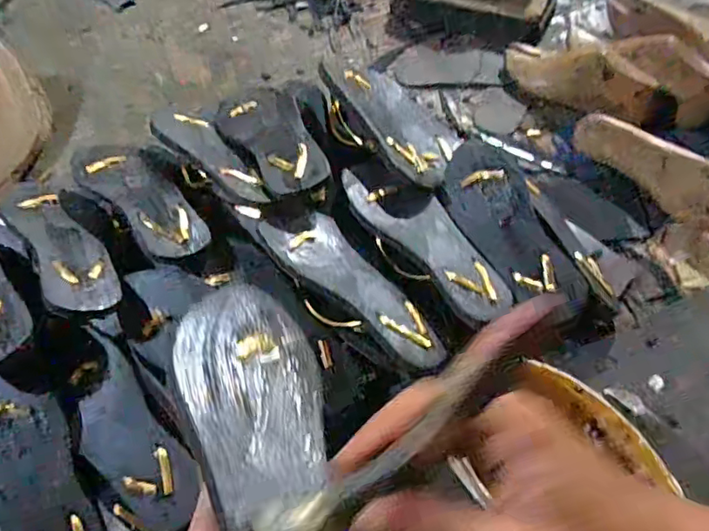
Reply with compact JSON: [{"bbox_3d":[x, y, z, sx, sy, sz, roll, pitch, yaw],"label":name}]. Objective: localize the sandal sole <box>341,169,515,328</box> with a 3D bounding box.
[{"bbox_3d":[0.082,-0.033,0.628,0.085,0.037,0.229,-41,67,-16],"label":"sandal sole"}]

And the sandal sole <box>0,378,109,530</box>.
[{"bbox_3d":[-0.298,0.209,0.534,0.090,0.019,0.224,-29,87,-11],"label":"sandal sole"}]

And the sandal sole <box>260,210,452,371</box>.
[{"bbox_3d":[0.000,0.024,0.596,0.082,0.019,0.221,-32,72,-35],"label":"sandal sole"}]

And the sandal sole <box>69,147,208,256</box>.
[{"bbox_3d":[-0.239,-0.076,0.627,0.069,0.023,0.199,-38,66,-16],"label":"sandal sole"}]

